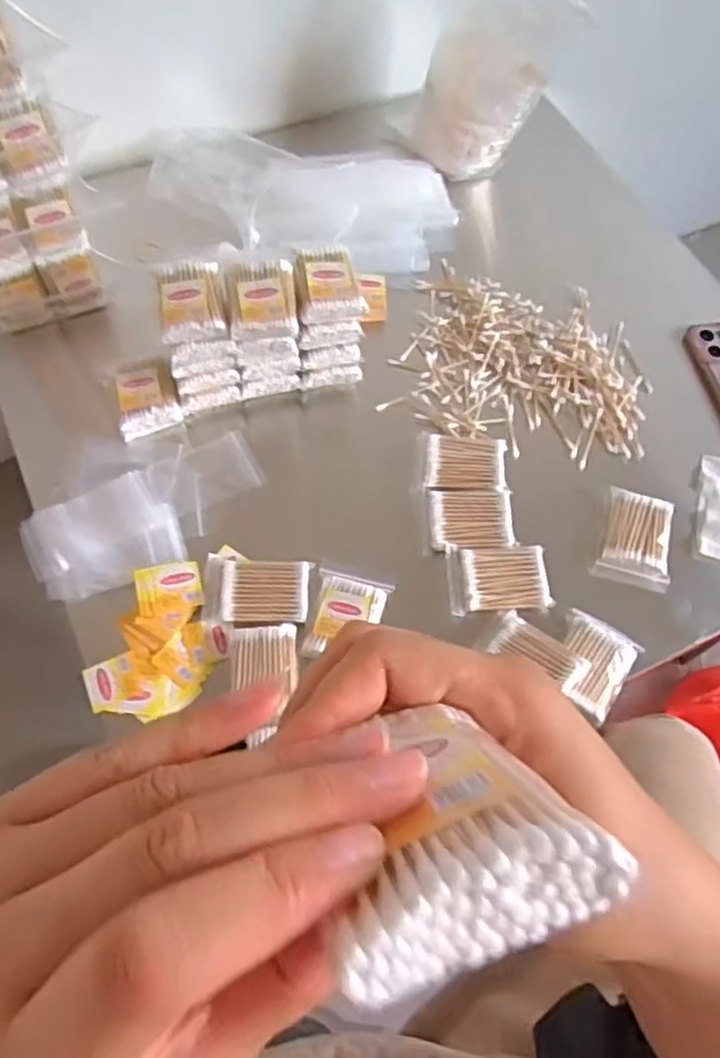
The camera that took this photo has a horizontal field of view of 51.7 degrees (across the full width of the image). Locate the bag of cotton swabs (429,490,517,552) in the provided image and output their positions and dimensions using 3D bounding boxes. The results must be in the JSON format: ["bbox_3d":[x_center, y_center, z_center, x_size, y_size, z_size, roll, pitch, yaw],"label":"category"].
[{"bbox_3d":[0.104,-0.009,0.689,0.077,0.012,0.059,0,62,-3],"label":"bag of cotton swabs"}]

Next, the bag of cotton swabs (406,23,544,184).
[{"bbox_3d":[0.133,-0.486,0.855,0.140,0.138,0.068,8,61,1],"label":"bag of cotton swabs"}]

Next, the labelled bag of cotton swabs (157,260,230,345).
[{"bbox_3d":[-0.148,-0.202,0.659,0.056,0.023,0.075,-7,62,-7],"label":"labelled bag of cotton swabs"}]

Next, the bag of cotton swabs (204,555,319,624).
[{"bbox_3d":[-0.088,0.052,0.644,0.090,0.010,0.061,3,61,-2],"label":"bag of cotton swabs"}]

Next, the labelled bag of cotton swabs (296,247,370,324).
[{"bbox_3d":[-0.030,-0.223,0.674,0.059,0.027,0.070,-14,63,-10],"label":"labelled bag of cotton swabs"}]

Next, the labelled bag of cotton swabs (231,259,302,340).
[{"bbox_3d":[-0.085,-0.202,0.659,0.058,0.031,0.066,-4,62,-5],"label":"labelled bag of cotton swabs"}]

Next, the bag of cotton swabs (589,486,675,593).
[{"bbox_3d":[0.255,0.009,0.684,0.063,0.022,0.085,15,62,5],"label":"bag of cotton swabs"}]

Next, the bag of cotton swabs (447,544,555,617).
[{"bbox_3d":[0.123,0.043,0.659,0.089,0.013,0.061,-1,62,-4],"label":"bag of cotton swabs"}]

